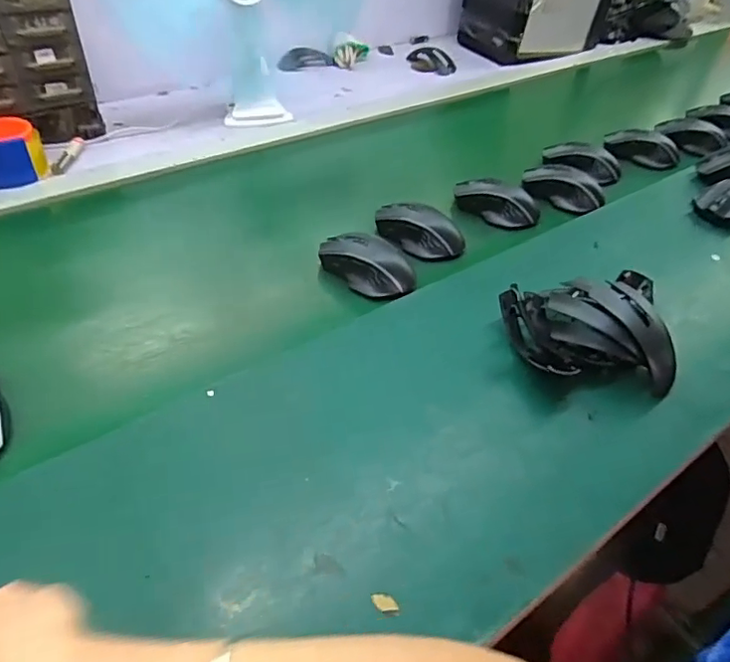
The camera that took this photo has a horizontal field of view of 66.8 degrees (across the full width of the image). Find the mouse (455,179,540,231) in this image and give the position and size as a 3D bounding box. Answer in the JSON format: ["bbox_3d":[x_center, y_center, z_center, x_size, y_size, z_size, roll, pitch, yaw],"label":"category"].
[{"bbox_3d":[0.180,-0.179,0.764,0.121,0.043,0.058,23,49,18],"label":"mouse"}]

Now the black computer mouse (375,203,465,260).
[{"bbox_3d":[0.069,-0.130,0.704,0.114,0.037,0.060,36,54,27],"label":"black computer mouse"}]

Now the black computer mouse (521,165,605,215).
[{"bbox_3d":[0.290,-0.213,0.813,0.052,0.043,0.118,-31,55,-29],"label":"black computer mouse"}]

